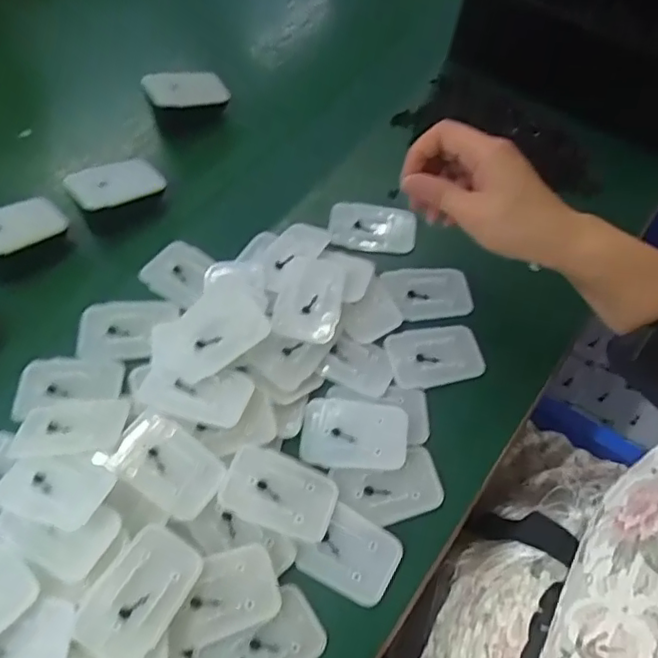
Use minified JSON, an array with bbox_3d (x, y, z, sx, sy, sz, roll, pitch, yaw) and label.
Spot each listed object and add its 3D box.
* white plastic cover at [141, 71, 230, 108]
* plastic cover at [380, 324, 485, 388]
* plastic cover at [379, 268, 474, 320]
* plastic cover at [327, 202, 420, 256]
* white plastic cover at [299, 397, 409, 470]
[{"bbox_3d":[-0.126,-0.211,0.514,0.072,0.017,0.030,-10,103,-29],"label":"white plastic cover"},{"bbox_3d":[0.078,0.020,0.432,0.069,0.006,0.046,-11,62,-8],"label":"plastic cover"},{"bbox_3d":[0.078,-0.029,0.458,0.068,0.007,0.046,-5,61,-5],"label":"plastic cover"},{"bbox_3d":[0.036,-0.085,0.481,0.071,0.011,0.041,8,79,8],"label":"plastic cover"},{"bbox_3d":[0.017,0.069,0.389,0.069,0.004,0.046,7,61,1],"label":"white plastic cover"}]

